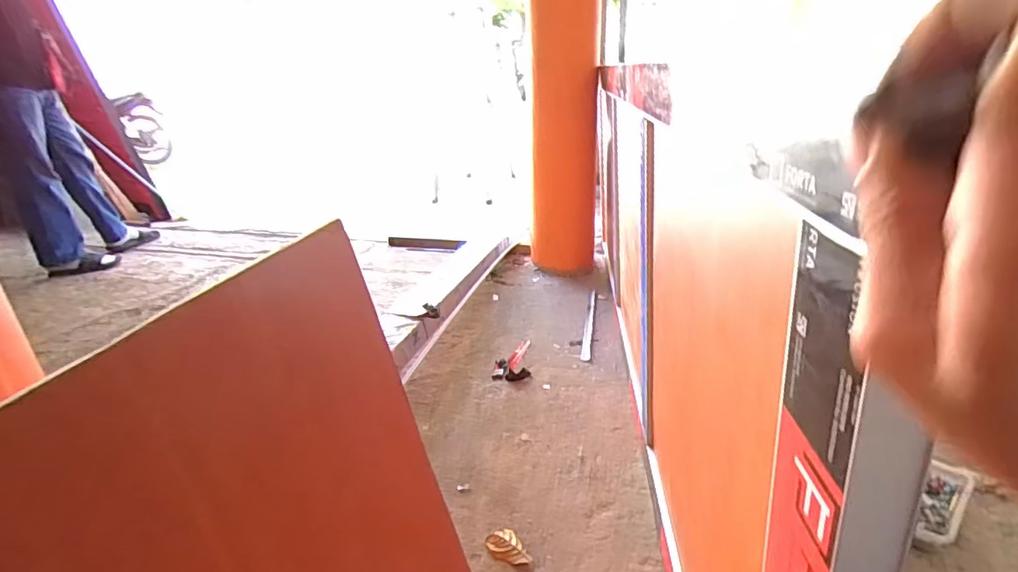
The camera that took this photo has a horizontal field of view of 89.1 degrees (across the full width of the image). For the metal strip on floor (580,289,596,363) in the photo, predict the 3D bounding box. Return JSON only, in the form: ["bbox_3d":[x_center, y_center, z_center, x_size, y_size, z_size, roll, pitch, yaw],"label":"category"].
[{"bbox_3d":[0.262,0.116,1.678,0.027,0.006,0.456,3,26,11],"label":"metal strip on floor"}]

